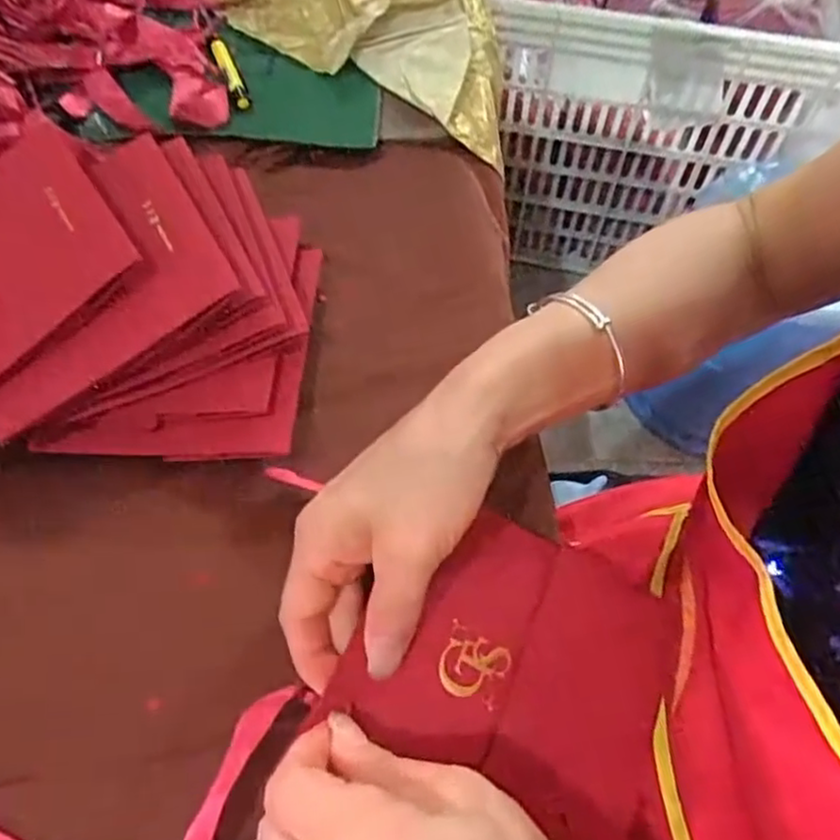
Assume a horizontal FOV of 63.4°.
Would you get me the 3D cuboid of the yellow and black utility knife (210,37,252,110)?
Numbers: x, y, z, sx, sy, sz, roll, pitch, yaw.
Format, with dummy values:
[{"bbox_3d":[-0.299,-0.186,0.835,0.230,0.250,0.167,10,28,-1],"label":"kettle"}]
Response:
[{"bbox_3d":[-0.139,-0.255,0.497,0.013,0.015,0.072,-21,63,-12],"label":"yellow and black utility knife"}]

